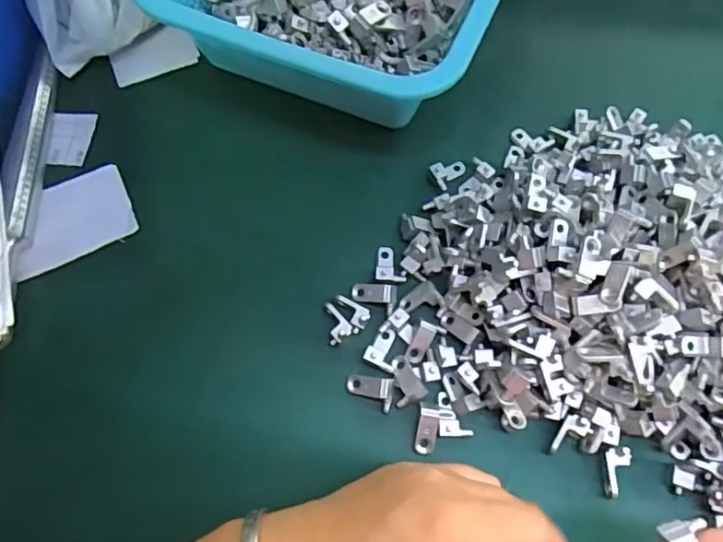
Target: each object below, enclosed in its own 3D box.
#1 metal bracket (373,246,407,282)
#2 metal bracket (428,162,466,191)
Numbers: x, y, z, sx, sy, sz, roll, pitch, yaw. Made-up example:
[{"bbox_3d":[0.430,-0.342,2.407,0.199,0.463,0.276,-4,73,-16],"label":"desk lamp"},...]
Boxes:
[{"bbox_3d":[0.015,-0.004,0.314,0.016,0.006,0.024,-5,46,0],"label":"metal bracket"},{"bbox_3d":[0.053,-0.059,0.335,0.024,0.010,0.016,-26,67,-32],"label":"metal bracket"}]

